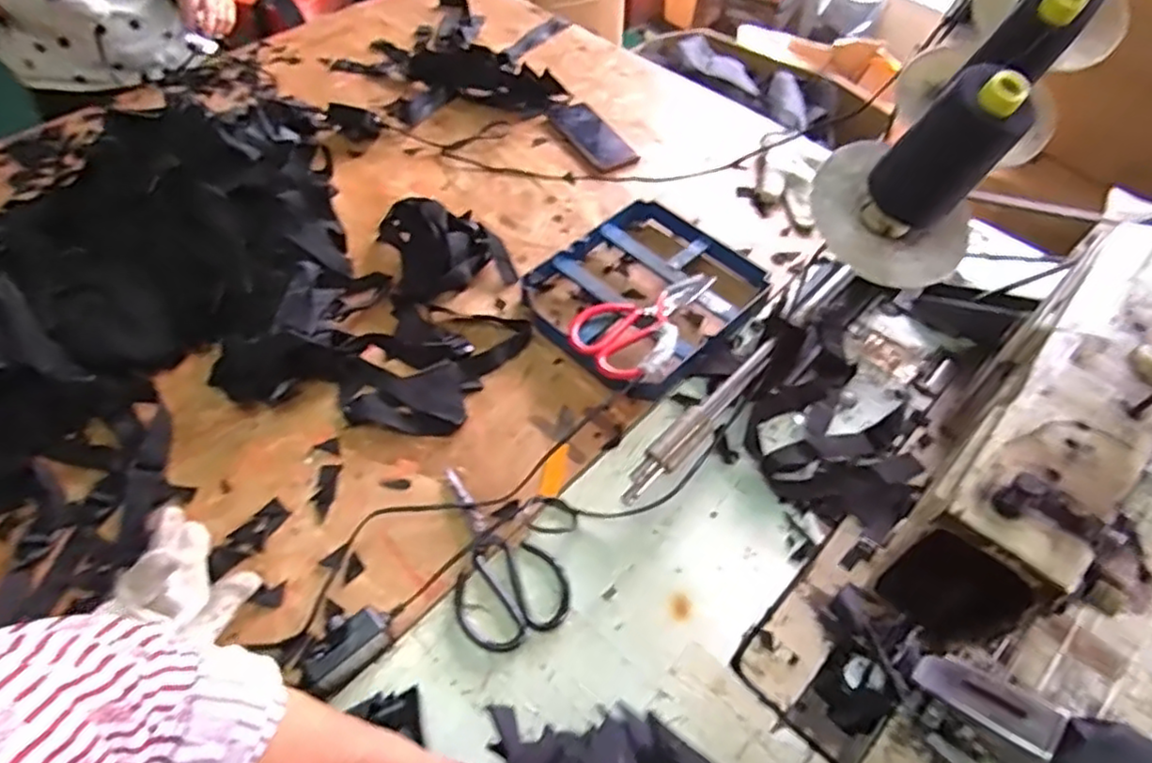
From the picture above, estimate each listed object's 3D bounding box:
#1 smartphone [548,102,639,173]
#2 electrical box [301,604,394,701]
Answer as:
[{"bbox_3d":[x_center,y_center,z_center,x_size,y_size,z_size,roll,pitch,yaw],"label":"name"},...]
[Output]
[{"bbox_3d":[0.027,-0.376,1.024,0.078,0.004,0.171,-27,59,-19],"label":"smartphone"},{"bbox_3d":[-0.189,0.225,0.557,0.029,0.042,0.075,38,62,24],"label":"electrical box"}]

